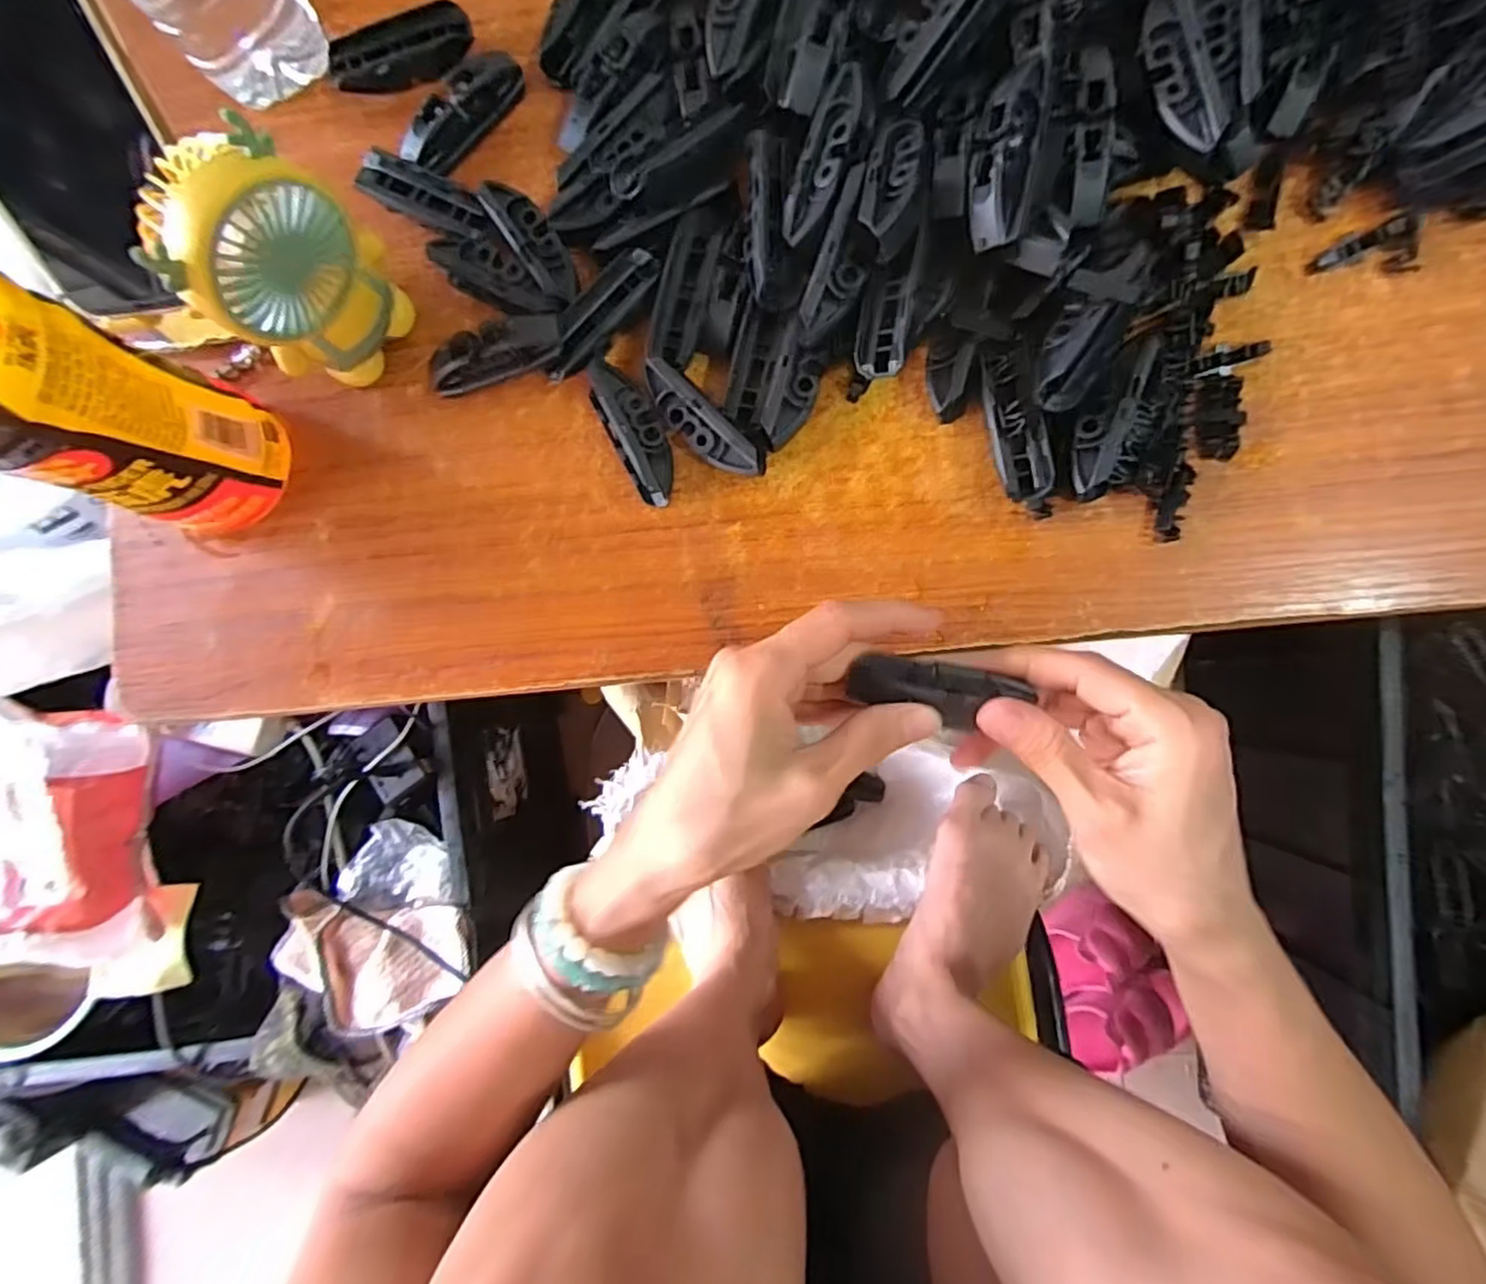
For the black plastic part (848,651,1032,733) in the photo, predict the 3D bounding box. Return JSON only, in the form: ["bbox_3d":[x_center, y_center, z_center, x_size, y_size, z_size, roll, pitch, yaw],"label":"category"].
[{"bbox_3d":[0.076,0.019,0.257,0.071,0.017,0.024,6,88,-3],"label":"black plastic part"}]

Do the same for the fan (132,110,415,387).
[{"bbox_3d":[-0.189,-0.156,0.288,0.038,0.112,0.068,30,91,7],"label":"fan"}]

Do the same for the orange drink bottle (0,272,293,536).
[{"bbox_3d":[-0.271,-0.096,0.256,0.077,0.187,0.070,18,89,7],"label":"orange drink bottle"}]

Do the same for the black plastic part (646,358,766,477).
[{"bbox_3d":[-0.019,-0.098,0.311,0.066,0.025,0.020,43,92,7],"label":"black plastic part"}]

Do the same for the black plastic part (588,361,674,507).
[{"bbox_3d":[-0.049,-0.098,0.314,0.023,0.027,0.068,-26,84,5],"label":"black plastic part"}]

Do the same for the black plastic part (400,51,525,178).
[{"bbox_3d":[-0.135,-0.258,0.334,0.023,0.018,0.069,36,91,7],"label":"black plastic part"}]

